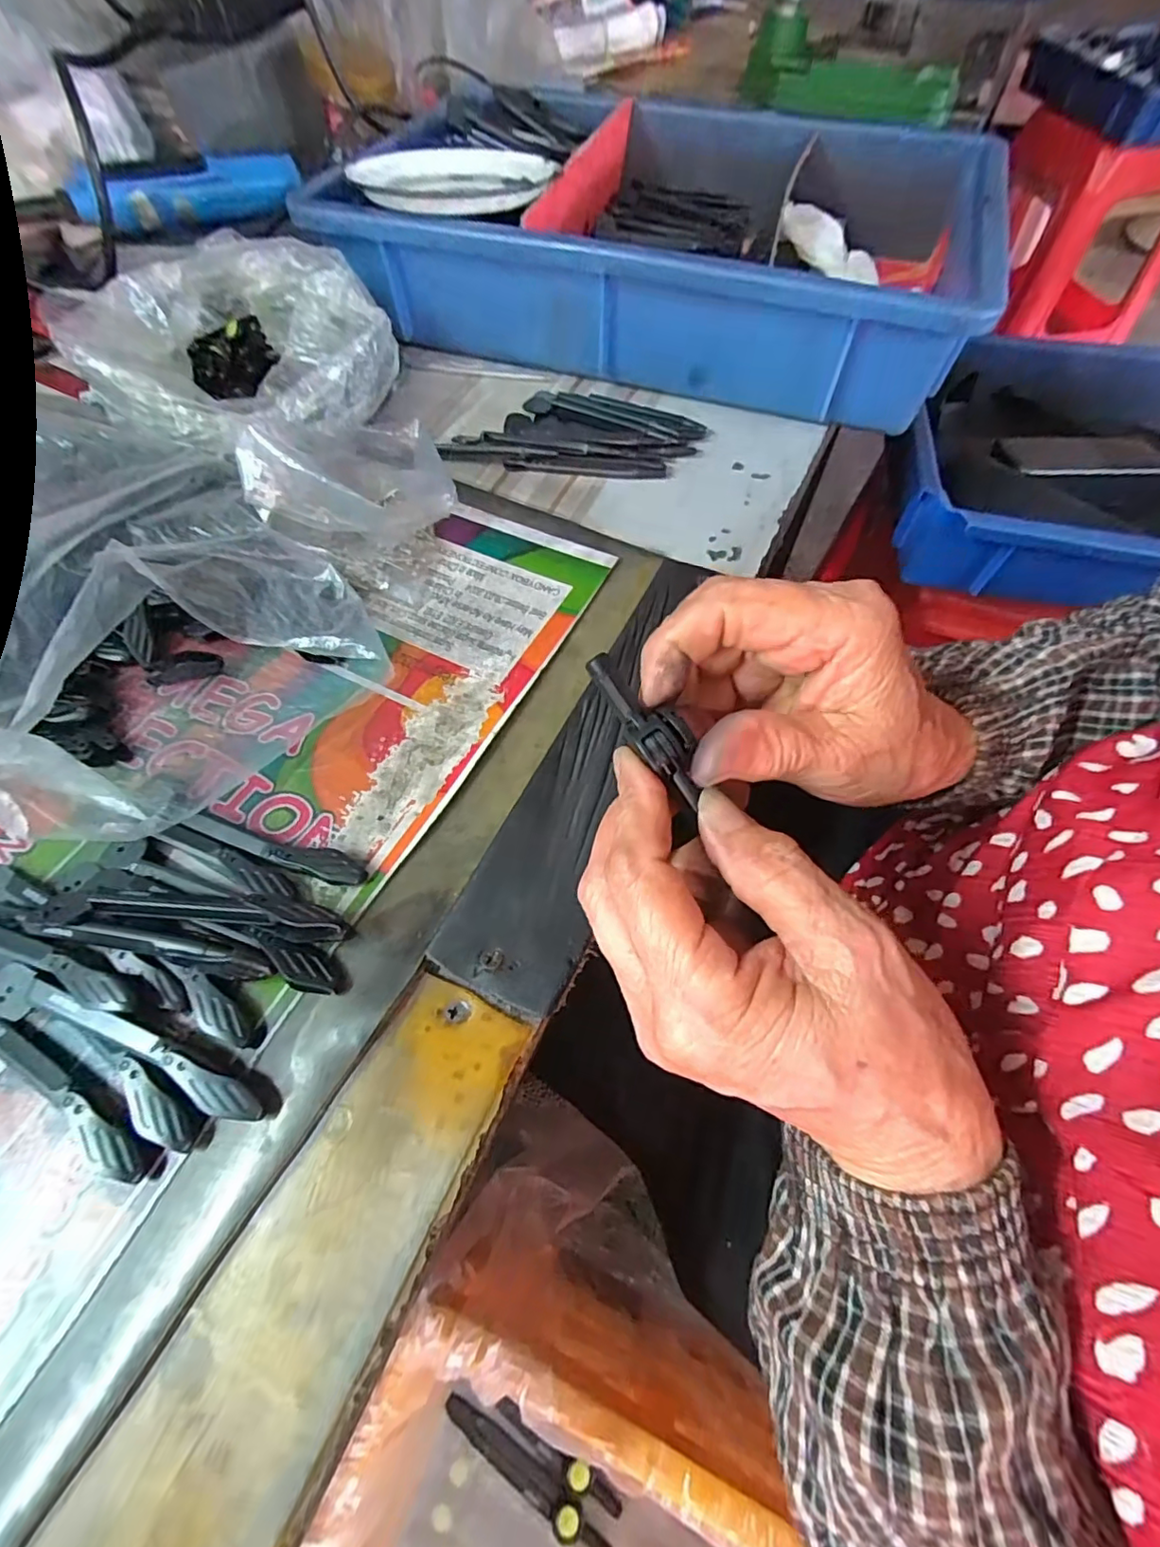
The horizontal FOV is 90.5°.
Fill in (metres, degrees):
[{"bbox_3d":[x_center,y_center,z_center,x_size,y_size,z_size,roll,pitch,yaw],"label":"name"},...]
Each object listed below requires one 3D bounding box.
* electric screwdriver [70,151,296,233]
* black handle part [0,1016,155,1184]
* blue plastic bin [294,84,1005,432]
[{"bbox_3d":[-0.299,-0.449,0.444,0.162,0.031,0.028,-27,64,-14],"label":"electric screwdriver"},{"bbox_3d":[-0.177,0.097,0.187,0.107,0.010,0.017,21,62,13],"label":"black handle part"},{"bbox_3d":[0.061,-0.393,0.422,0.398,0.081,0.288,17,62,11],"label":"blue plastic bin"}]

